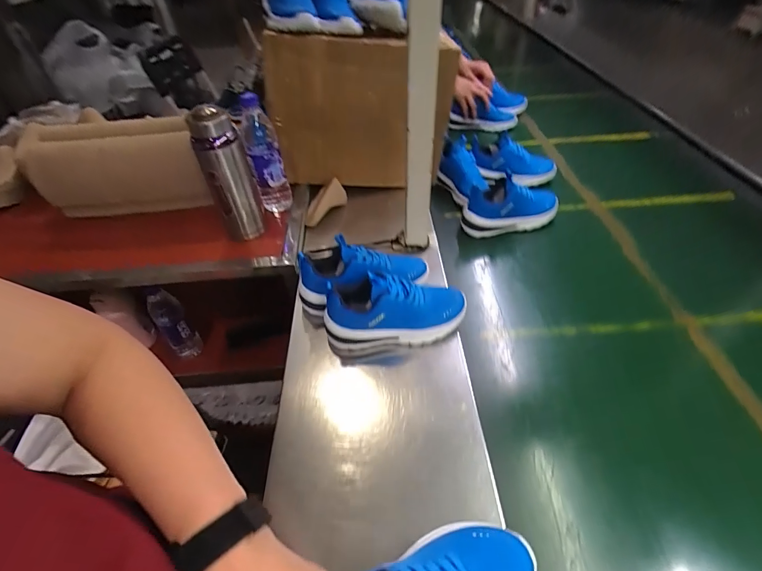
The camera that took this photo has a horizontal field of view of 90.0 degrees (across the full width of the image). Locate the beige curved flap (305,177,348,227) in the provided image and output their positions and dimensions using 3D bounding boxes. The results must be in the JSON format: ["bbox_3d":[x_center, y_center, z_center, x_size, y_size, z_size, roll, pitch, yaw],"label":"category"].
[{"bbox_3d":[-0.132,-0.186,0.892,0.056,0.149,0.020,39,43,-18],"label":"beige curved flap"}]

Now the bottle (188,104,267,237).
[{"bbox_3d":[-0.279,-0.201,0.698,0.082,0.230,0.078,-15,46,-12],"label":"bottle"}]

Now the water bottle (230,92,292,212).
[{"bbox_3d":[-0.234,-0.251,0.762,0.078,0.230,0.058,-10,46,-11],"label":"water bottle"}]

